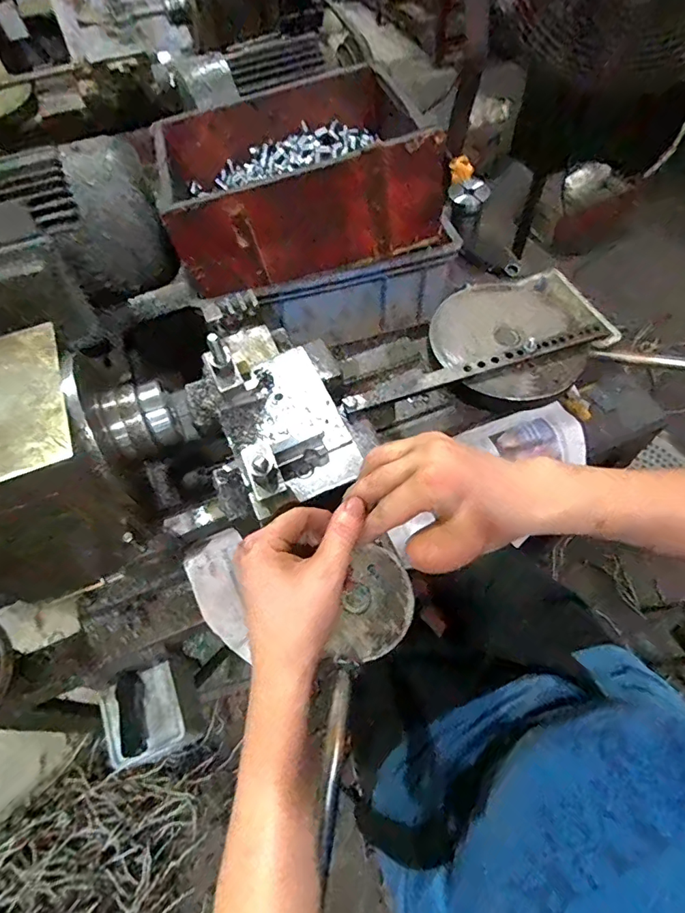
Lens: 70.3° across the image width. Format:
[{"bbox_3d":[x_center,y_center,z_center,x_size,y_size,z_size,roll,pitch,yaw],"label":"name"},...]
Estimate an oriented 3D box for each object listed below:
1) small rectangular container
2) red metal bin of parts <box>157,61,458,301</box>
[{"bbox_3d":[-0.239,0.308,0.579,0.092,0.037,0.102,-27,61,-13],"label":"small rectangular container"},{"bbox_3d":[-0.056,-0.395,0.691,0.365,0.149,0.265,-11,59,-3],"label":"red metal bin of parts"}]

